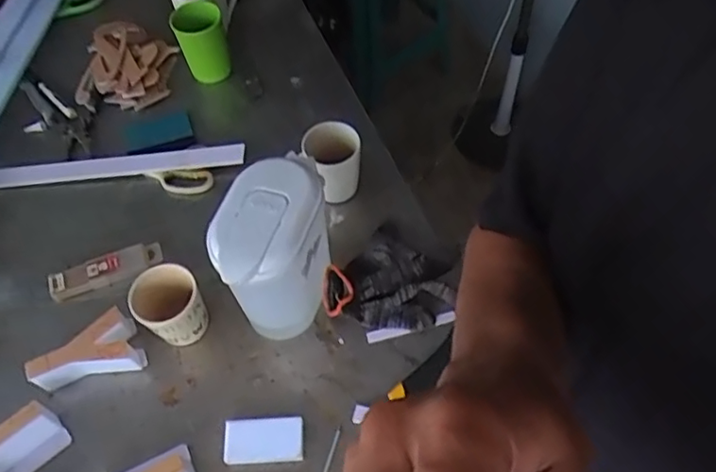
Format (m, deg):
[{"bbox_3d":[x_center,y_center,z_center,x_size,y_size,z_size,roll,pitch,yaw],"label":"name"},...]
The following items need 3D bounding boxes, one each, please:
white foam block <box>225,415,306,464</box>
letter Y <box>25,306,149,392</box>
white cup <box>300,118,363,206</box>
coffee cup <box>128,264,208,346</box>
[{"bbox_3d":[-0.101,0.218,0.632,0.084,0.019,0.043,-3,58,-1],"label":"white foam block"},{"bbox_3d":[-0.314,0.140,0.681,0.115,0.058,0.061,-23,60,-13],"label":"letter Y"},{"bbox_3d":[-0.030,-0.092,0.771,0.070,0.090,0.076,-1,58,1],"label":"white cup"},{"bbox_3d":[-0.214,0.087,0.687,0.072,0.100,0.070,-1,58,1],"label":"coffee cup"}]

